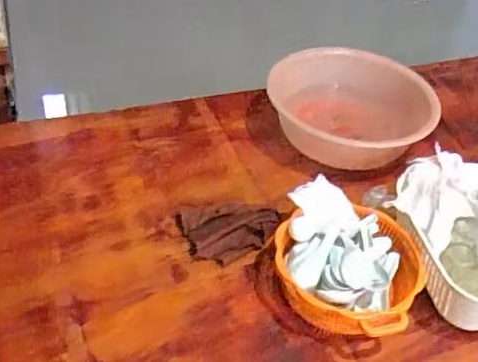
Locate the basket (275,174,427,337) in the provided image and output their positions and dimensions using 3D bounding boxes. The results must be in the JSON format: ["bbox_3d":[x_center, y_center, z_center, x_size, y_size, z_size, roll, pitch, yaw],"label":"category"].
[{"bbox_3d":[0.158,0.128,0.931,0.235,0.094,0.210,25,44,20],"label":"basket"}]

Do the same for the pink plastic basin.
[{"bbox_3d":[0.226,-0.142,1.232,0.313,0.115,0.308,4,40,-3],"label":"pink plastic basin"}]

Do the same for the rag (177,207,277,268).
[{"bbox_3d":[-0.022,0.083,0.994,0.164,0.039,0.111,7,40,1],"label":"rag"}]

